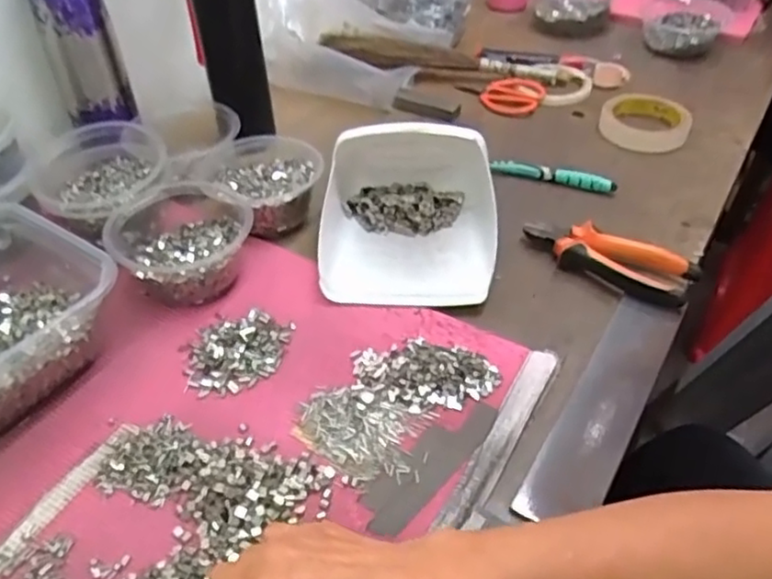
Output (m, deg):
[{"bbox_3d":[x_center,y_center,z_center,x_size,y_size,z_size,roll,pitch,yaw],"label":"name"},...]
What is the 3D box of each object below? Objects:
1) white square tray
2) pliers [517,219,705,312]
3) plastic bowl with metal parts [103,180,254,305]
[{"bbox_3d":[0.020,-0.078,0.587,0.157,0.078,0.178,2,44,4],"label":"white square tray"},{"bbox_3d":[0.195,-0.030,0.581,0.148,0.022,0.057,25,49,26],"label":"pliers"},{"bbox_3d":[-0.176,-0.043,0.569,0.120,0.054,0.127,-8,44,-7],"label":"plastic bowl with metal parts"}]

